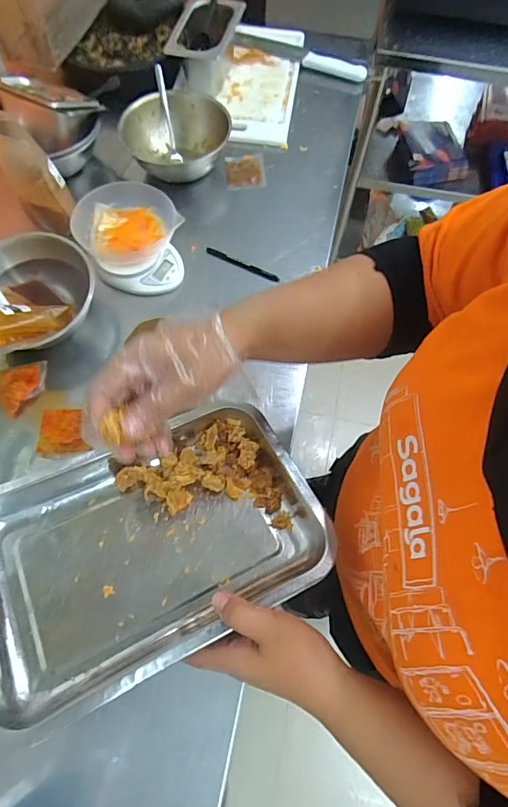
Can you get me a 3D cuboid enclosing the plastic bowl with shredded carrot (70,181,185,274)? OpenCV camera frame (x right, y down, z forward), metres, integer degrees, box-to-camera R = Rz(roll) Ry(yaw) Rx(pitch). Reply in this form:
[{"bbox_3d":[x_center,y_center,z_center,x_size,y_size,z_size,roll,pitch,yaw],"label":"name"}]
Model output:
[{"bbox_3d":[-0.209,-0.285,0.734,0.158,0.063,0.148,1,68,-1],"label":"plastic bowl with shredded carrot"}]

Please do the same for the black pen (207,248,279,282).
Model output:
[{"bbox_3d":[-0.019,-0.236,0.763,0.133,0.008,0.015,23,69,8],"label":"black pen"}]

